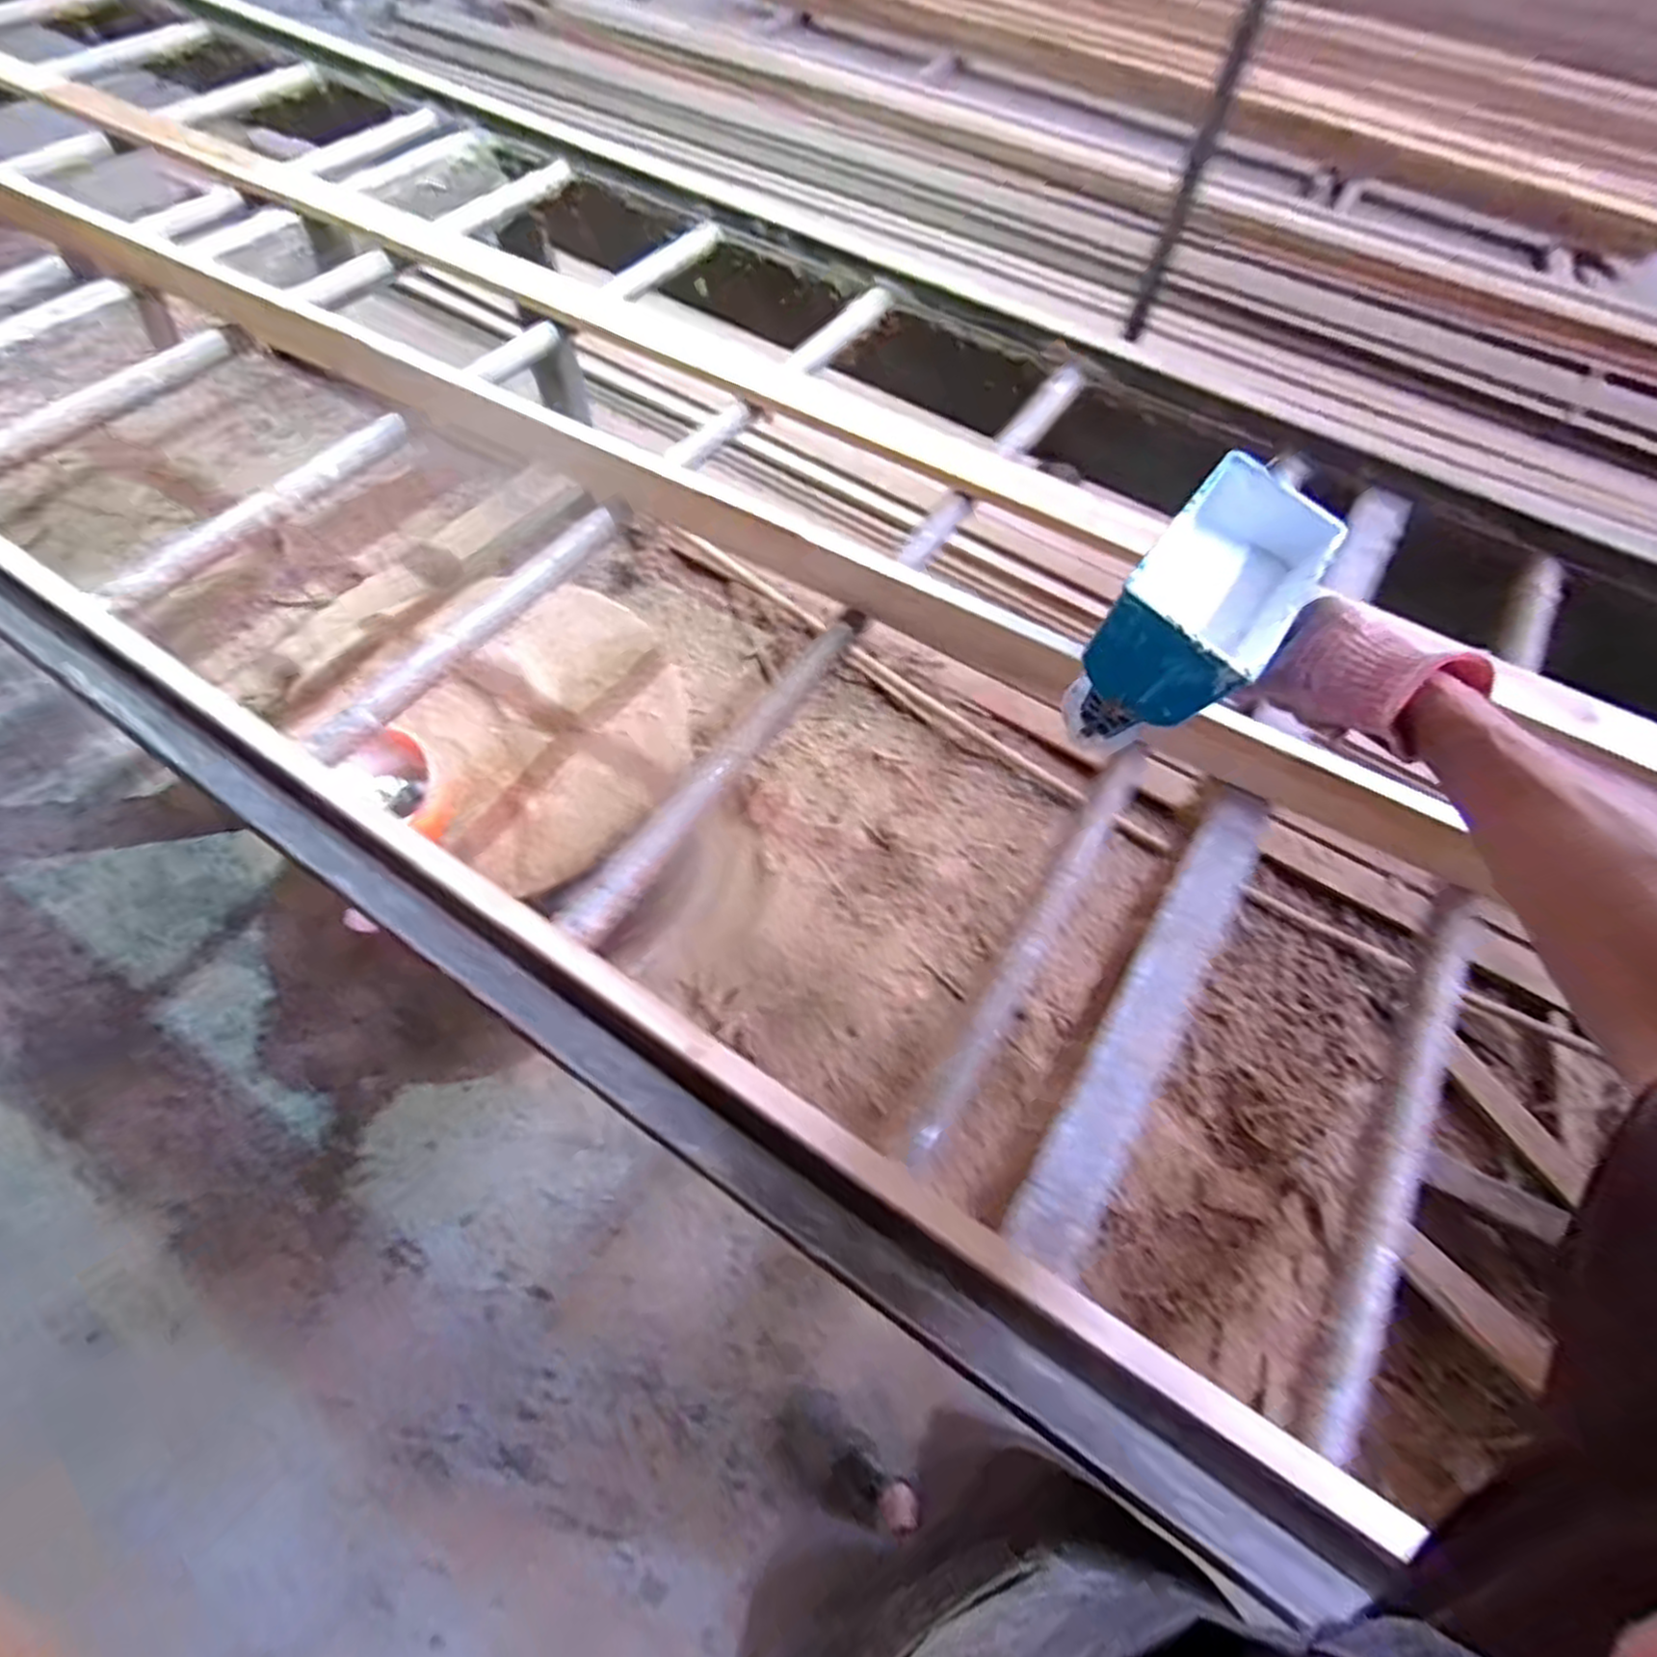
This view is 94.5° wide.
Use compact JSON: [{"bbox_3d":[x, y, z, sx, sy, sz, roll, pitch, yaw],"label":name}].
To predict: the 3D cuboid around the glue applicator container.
[{"bbox_3d":[0.280,-0.162,0.564,0.114,0.125,0.207,41,75,21],"label":"glue applicator container"}]

